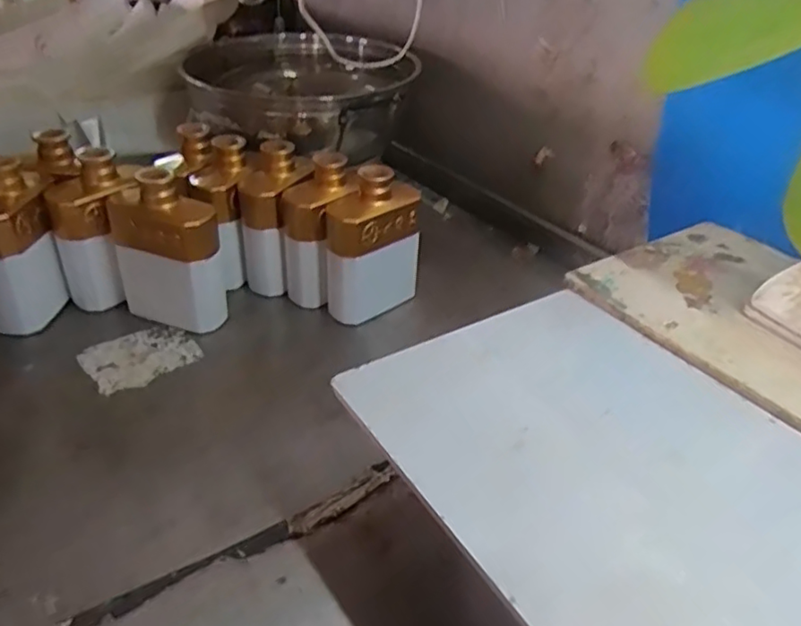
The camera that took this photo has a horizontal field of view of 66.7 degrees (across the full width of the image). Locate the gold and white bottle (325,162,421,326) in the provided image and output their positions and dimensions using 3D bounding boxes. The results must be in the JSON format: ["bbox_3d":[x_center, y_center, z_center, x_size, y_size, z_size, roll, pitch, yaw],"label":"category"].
[{"bbox_3d":[-0.032,-0.071,0.672,0.096,0.168,0.049,-26,44,-30],"label":"gold and white bottle"}]

